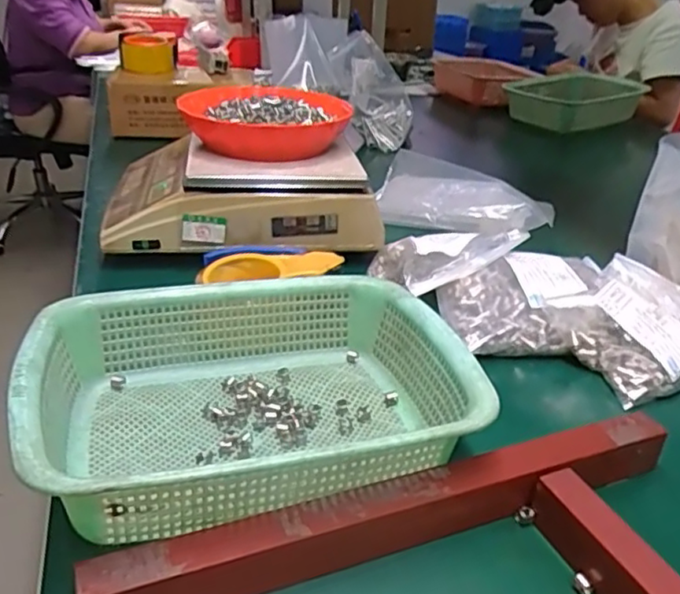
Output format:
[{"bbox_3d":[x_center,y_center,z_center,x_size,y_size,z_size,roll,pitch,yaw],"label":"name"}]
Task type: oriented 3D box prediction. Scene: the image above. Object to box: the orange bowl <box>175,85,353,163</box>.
[{"bbox_3d":[-0.091,-0.209,0.786,0.203,0.073,0.181,0,29,-3],"label":"orange bowl"}]

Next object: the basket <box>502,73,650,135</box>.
[{"bbox_3d":[0.549,-0.451,1.456,0.296,0.077,0.260,-24,38,-38],"label":"basket"}]

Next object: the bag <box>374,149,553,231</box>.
[{"bbox_3d":[0.177,-0.137,0.904,0.247,0.064,0.169,10,30,16],"label":"bag"}]

